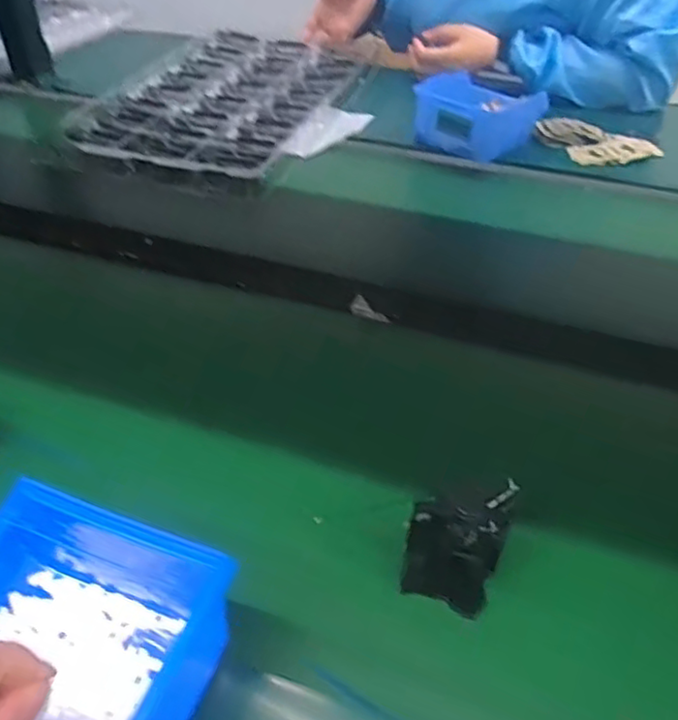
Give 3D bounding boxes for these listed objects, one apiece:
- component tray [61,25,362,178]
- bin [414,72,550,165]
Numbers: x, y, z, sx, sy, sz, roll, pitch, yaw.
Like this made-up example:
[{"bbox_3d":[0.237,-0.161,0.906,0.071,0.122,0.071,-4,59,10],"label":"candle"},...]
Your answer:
[{"bbox_3d":[-0.155,-0.369,0.876,0.295,0.023,0.450,15,44,13],"label":"component tray"},{"bbox_3d":[0.171,-0.307,0.788,0.126,0.059,0.125,-32,53,-31],"label":"bin"}]

